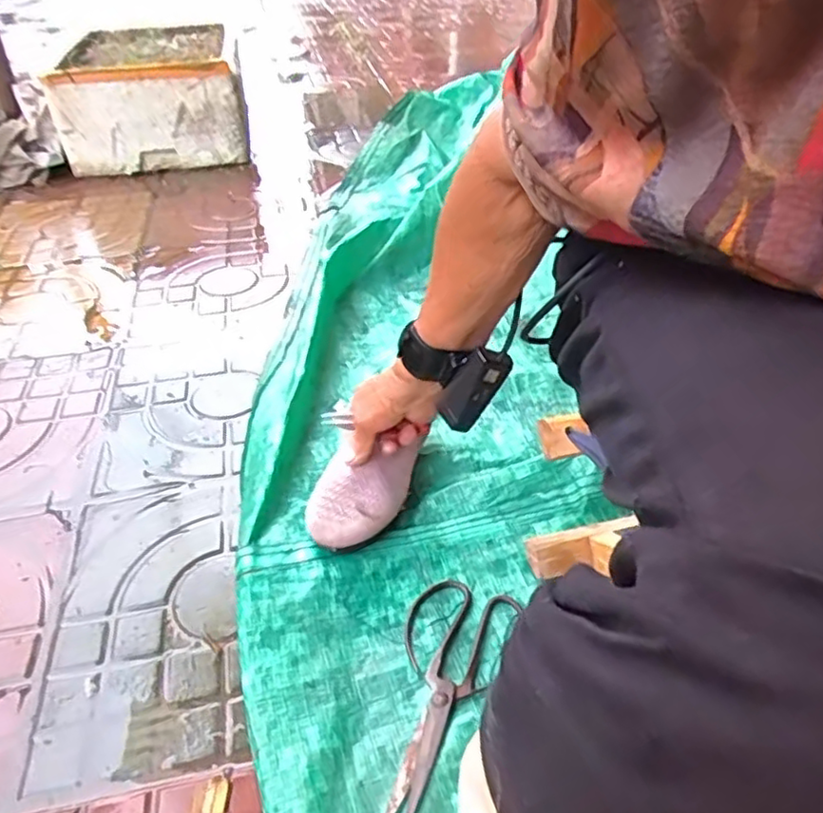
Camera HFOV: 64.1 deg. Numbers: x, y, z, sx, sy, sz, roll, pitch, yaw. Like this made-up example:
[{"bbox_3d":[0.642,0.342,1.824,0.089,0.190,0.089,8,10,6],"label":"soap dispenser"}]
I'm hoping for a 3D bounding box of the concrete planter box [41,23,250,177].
[{"bbox_3d":[-0.615,-0.727,1.562,0.365,0.231,0.540,-12,41,-13],"label":"concrete planter box"}]

